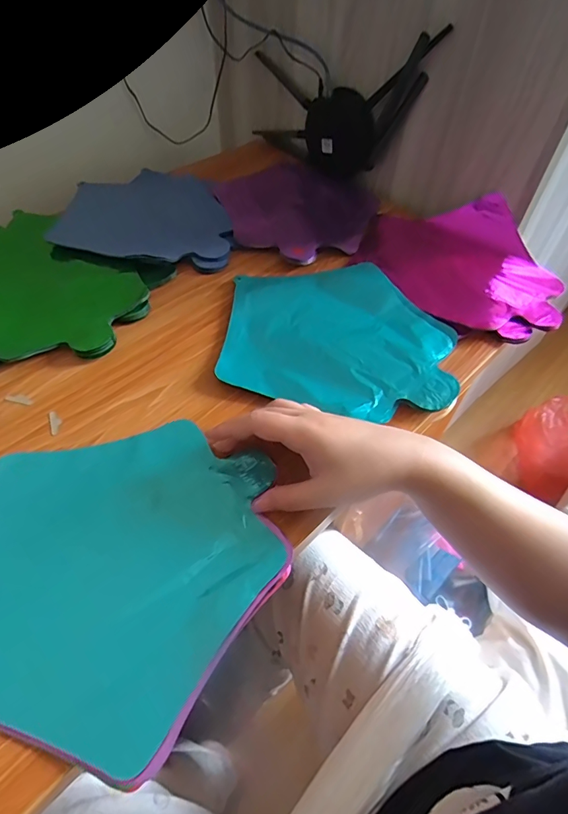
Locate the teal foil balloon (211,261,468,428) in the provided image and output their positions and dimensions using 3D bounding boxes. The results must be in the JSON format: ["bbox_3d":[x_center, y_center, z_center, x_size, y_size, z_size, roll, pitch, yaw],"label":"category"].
[{"bbox_3d":[0.058,-0.083,0.468,0.229,0.008,0.214,10,53,6],"label":"teal foil balloon"}]

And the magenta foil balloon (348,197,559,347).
[{"bbox_3d":[0.216,-0.184,0.538,0.191,0.050,0.263,-35,60,-25],"label":"magenta foil balloon"}]

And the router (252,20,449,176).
[{"bbox_3d":[0.063,-0.448,0.648,0.046,0.179,0.314,-37,61,-26],"label":"router"}]

